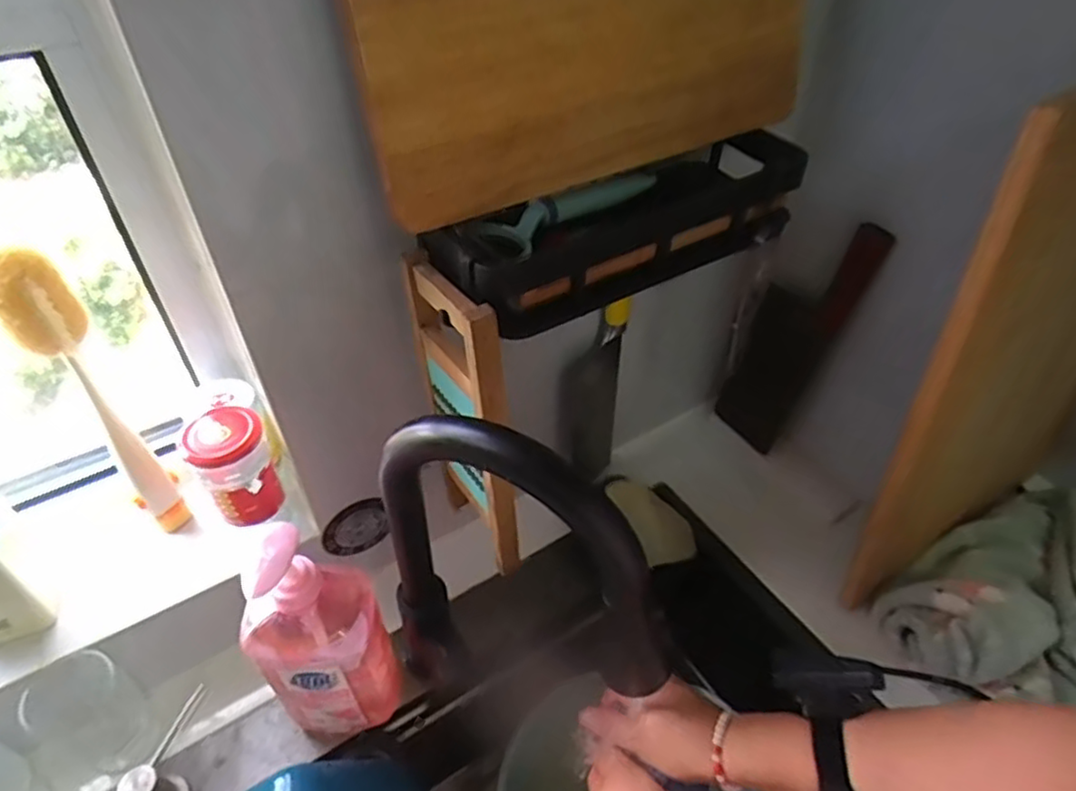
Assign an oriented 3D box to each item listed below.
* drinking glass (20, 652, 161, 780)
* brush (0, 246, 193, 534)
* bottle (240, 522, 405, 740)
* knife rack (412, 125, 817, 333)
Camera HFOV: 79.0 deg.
[{"bbox_3d":[-0.389,0.276,0.570,0.066,0.126,0.061,14,45,12],"label":"drinking glass"},{"bbox_3d":[-0.347,0.013,0.523,0.045,0.297,0.040,-31,53,-29],"label":"brush"},{"bbox_3d":[-0.164,0.197,0.518,0.061,0.268,0.096,34,53,29],"label":"bottle"},{"bbox_3d":[0.059,-0.138,0.492,0.302,0.064,0.120,-26,50,-26],"label":"knife rack"}]

